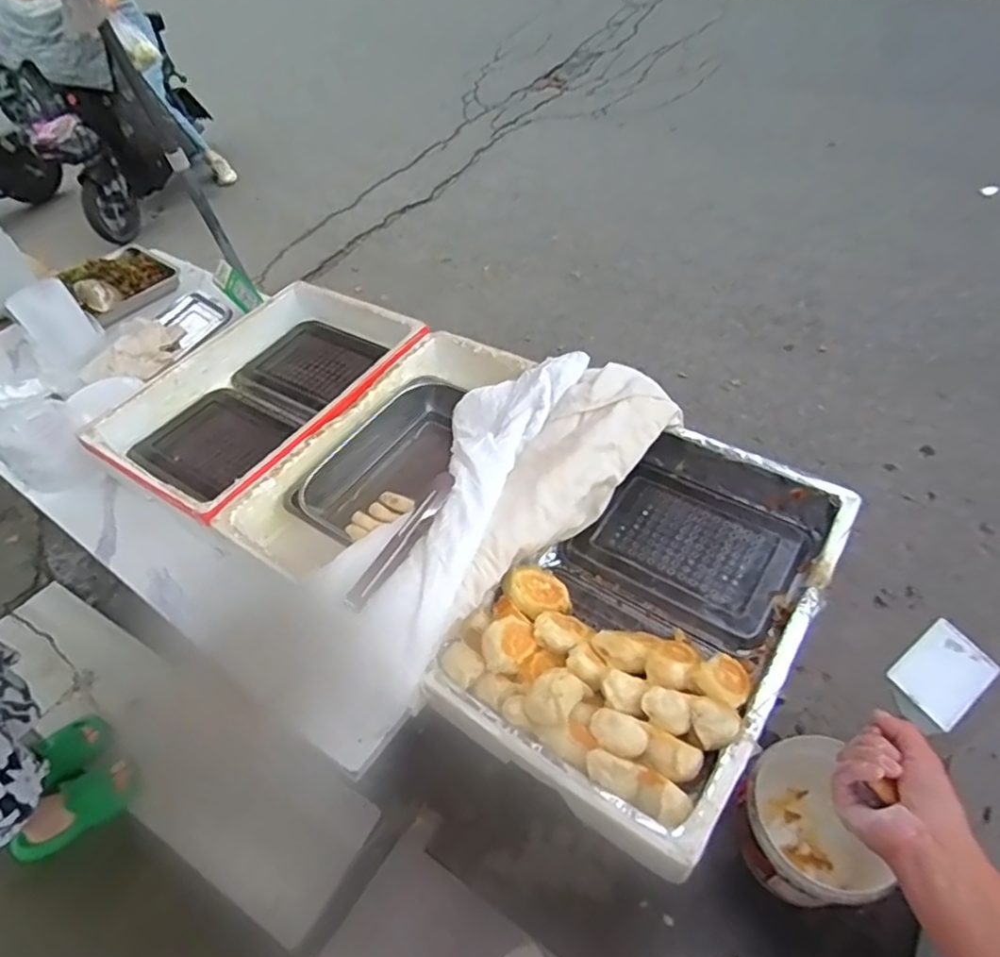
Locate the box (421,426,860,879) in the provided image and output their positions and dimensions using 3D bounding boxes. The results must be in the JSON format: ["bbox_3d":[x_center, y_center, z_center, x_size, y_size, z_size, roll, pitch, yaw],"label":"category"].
[{"bbox_3d":[0.224,0.168,0.896,0.368,0.118,0.584,28,56,27],"label":"box"}]

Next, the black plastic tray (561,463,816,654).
[{"bbox_3d":[0.302,0.107,1.000,0.304,0.027,0.257,30,57,28],"label":"black plastic tray"}]

